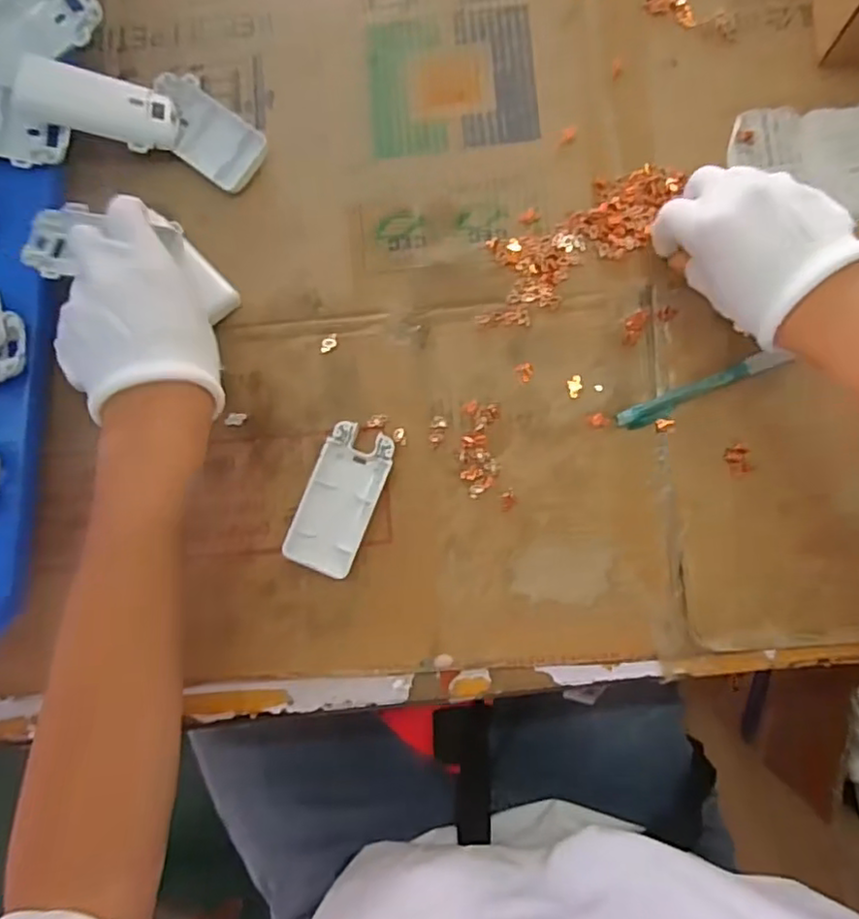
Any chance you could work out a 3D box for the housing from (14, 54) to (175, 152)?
[{"bbox_3d":[-0.220,-0.235,0.425,0.094,0.017,0.041,6,84,-25],"label":"housing"}]

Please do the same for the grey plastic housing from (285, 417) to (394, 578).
[{"bbox_3d":[-0.057,0.026,0.414,0.044,0.014,0.096,22,87,7],"label":"grey plastic housing"}]

